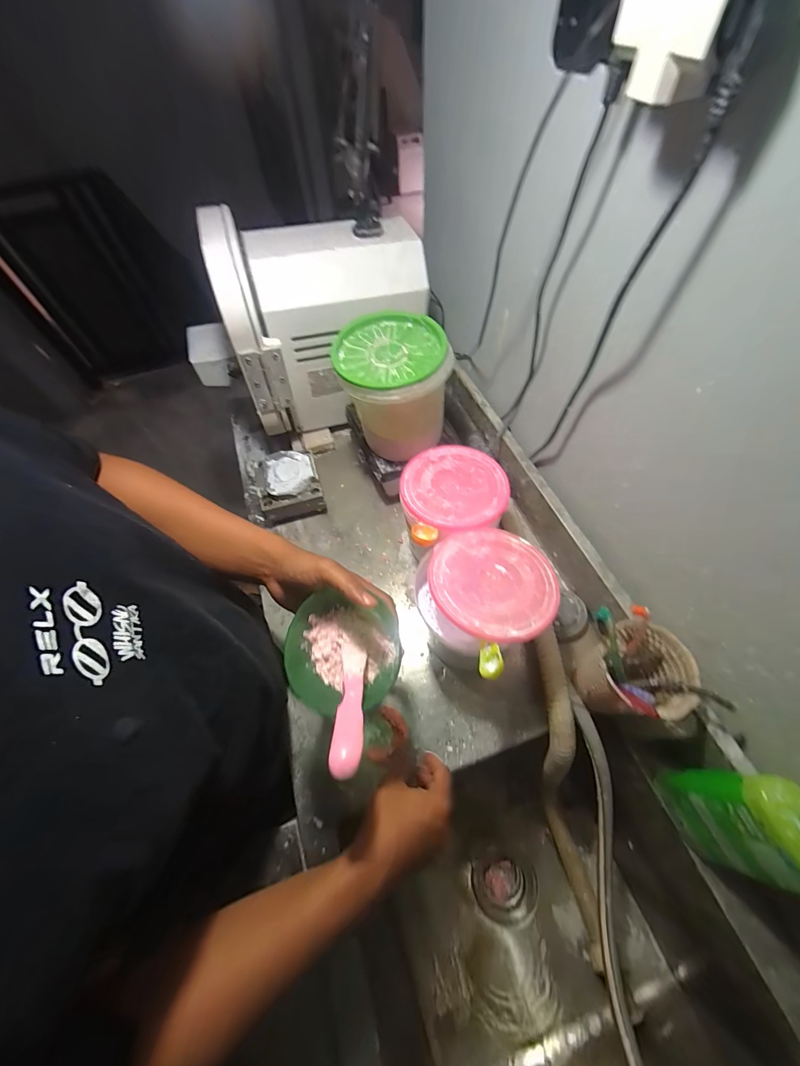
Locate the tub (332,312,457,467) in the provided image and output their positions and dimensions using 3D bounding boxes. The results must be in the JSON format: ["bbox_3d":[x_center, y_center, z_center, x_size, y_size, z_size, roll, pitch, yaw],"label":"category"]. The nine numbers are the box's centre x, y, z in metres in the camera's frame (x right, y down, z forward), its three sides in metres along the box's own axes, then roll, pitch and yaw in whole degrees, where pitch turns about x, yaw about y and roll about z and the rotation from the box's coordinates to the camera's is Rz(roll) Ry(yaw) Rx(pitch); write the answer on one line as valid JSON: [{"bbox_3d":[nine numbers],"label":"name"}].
[{"bbox_3d":[-0.010,-0.236,0.620,0.174,0.168,0.166,-2,60,3],"label":"tub"}]

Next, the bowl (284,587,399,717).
[{"bbox_3d":[-0.059,0.125,0.386,0.112,0.063,0.114,-2,60,3],"label":"bowl"}]

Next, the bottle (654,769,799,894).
[{"bbox_3d":[0.352,0.292,0.365,0.062,0.205,0.103,-34,63,-15],"label":"bottle"}]

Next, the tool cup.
[{"bbox_3d":[0.285,0.178,0.476,0.100,0.166,0.117,-33,63,-15],"label":"tool cup"}]

